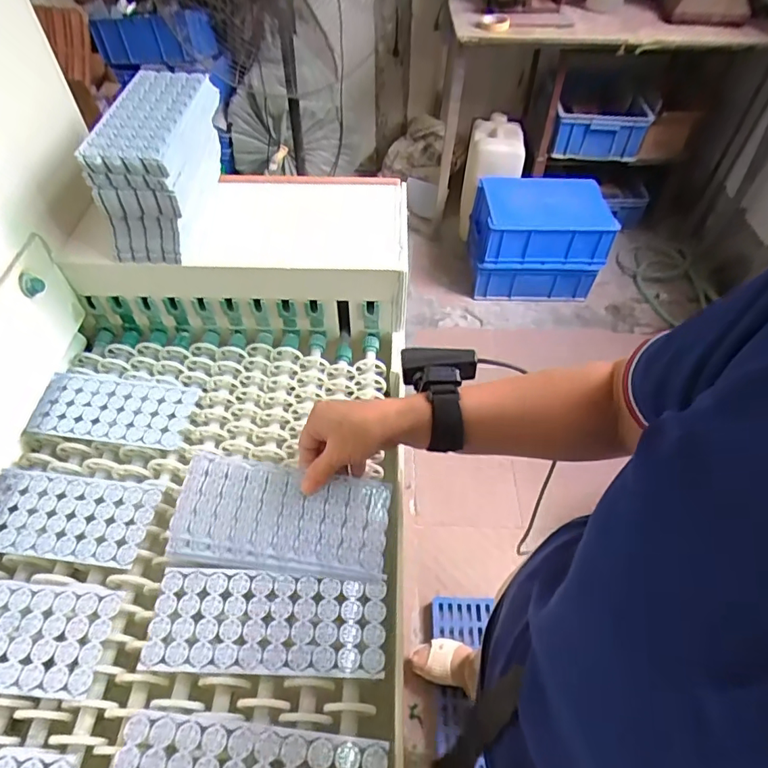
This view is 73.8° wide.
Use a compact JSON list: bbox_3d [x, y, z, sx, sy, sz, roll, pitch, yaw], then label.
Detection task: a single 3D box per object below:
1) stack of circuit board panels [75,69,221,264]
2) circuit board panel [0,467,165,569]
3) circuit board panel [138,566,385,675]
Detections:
[{"bbox_3d":[-0.263,-0.259,0.613,0.092,0.128,0.202,2,51,1],"label":"stack of circuit board panels"},{"bbox_3d":[-0.316,0.129,0.503,0.172,0.004,0.083,6,52,4],"label":"circuit board panel"},{"bbox_3d":[-0.100,0.204,0.441,0.200,0.004,0.080,2,51,1],"label":"circuit board panel"}]

